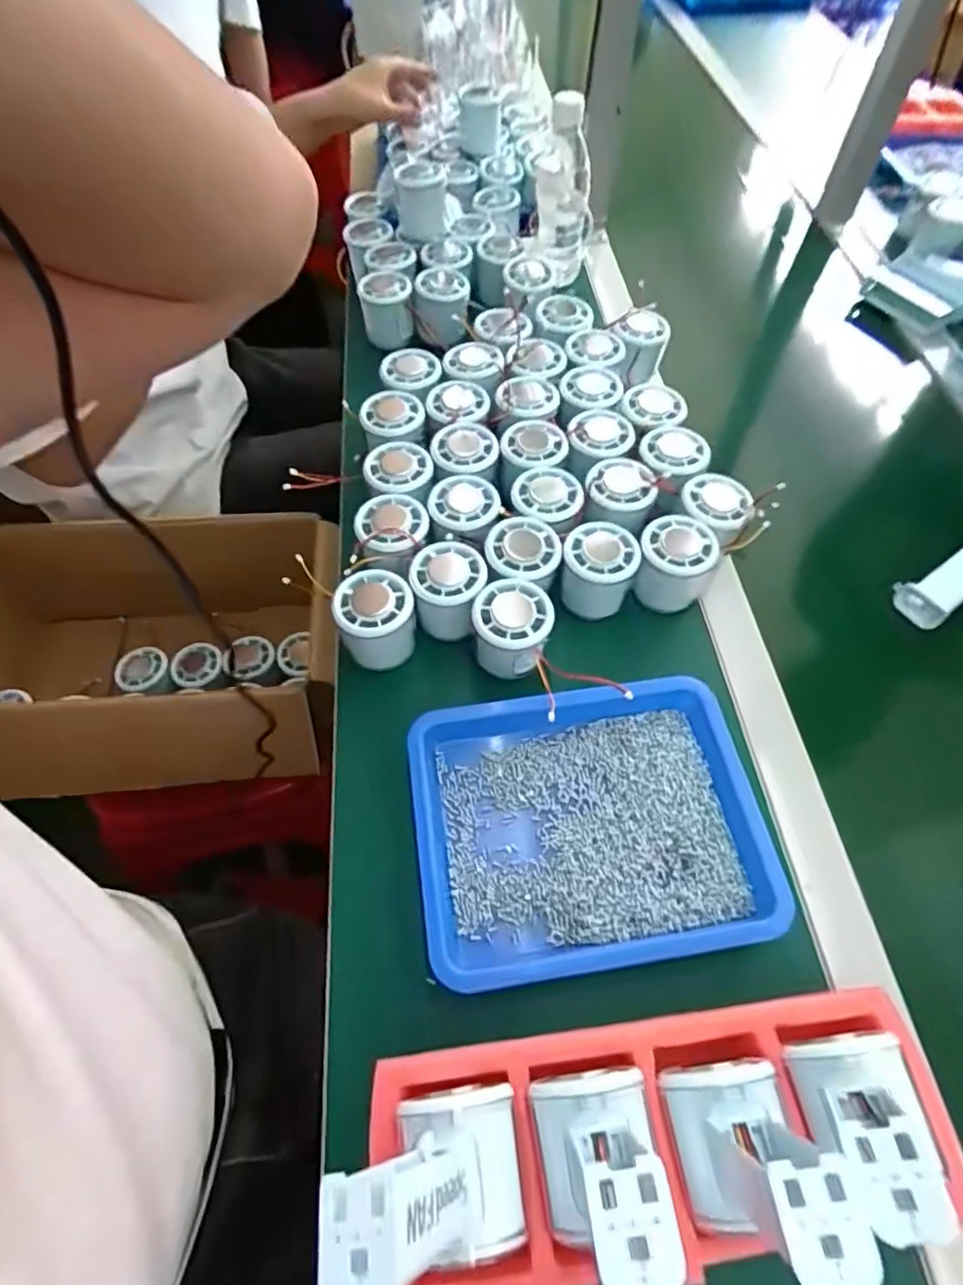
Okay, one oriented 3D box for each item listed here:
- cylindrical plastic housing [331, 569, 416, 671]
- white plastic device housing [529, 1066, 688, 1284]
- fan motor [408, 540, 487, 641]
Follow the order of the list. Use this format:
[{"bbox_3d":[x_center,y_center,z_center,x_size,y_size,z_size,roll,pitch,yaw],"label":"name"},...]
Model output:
[{"bbox_3d":[-0.078,-0.013,0.477,0.055,0.070,0.054,0,59,0],"label":"cylindrical plastic housing"},{"bbox_3d":[0.049,0.209,0.250,0.045,0.127,0.056,-9,59,-5],"label":"white plastic device housing"},{"bbox_3d":[-0.025,-0.038,0.484,0.053,0.052,0.059,9,59,6],"label":"fan motor"}]

